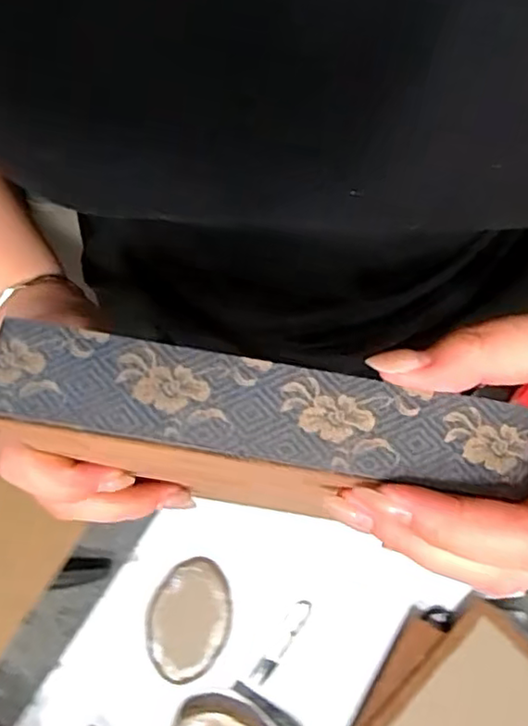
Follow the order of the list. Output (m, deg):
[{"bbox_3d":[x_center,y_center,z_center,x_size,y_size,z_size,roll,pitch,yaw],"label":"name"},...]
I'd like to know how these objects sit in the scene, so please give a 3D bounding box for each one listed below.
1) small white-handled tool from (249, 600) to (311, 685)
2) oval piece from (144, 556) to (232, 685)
[{"bbox_3d":[0.019,0.304,0.692,0.018,0.005,0.097,34,80,8],"label":"small white-handled tool"},{"bbox_3d":[-0.083,0.283,0.703,0.087,0.007,0.126,12,78,4],"label":"oval piece"}]

